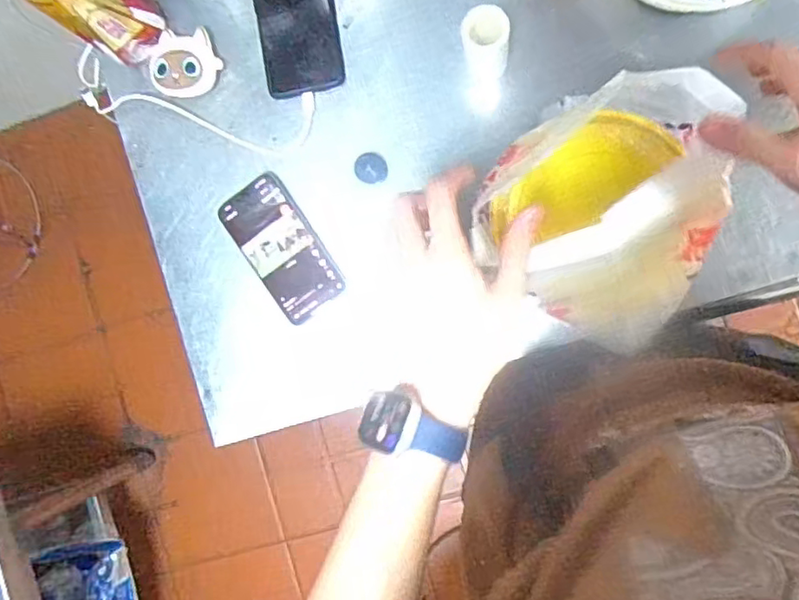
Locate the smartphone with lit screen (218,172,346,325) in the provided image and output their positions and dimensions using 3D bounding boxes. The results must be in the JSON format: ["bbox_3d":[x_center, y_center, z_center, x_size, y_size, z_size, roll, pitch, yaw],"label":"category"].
[{"bbox_3d":[-0.116,-0.052,0.618,0.069,0.005,0.140,-34,85,8],"label":"smartphone with lit screen"}]

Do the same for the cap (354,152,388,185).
[{"bbox_3d":[-0.028,-0.127,0.606,0.029,0.007,0.029,0,91,9],"label":"cap"}]

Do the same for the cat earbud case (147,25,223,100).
[{"bbox_3d":[-0.212,-0.234,0.621,0.064,0.031,0.064,9,92,9],"label":"cat earbud case"}]

